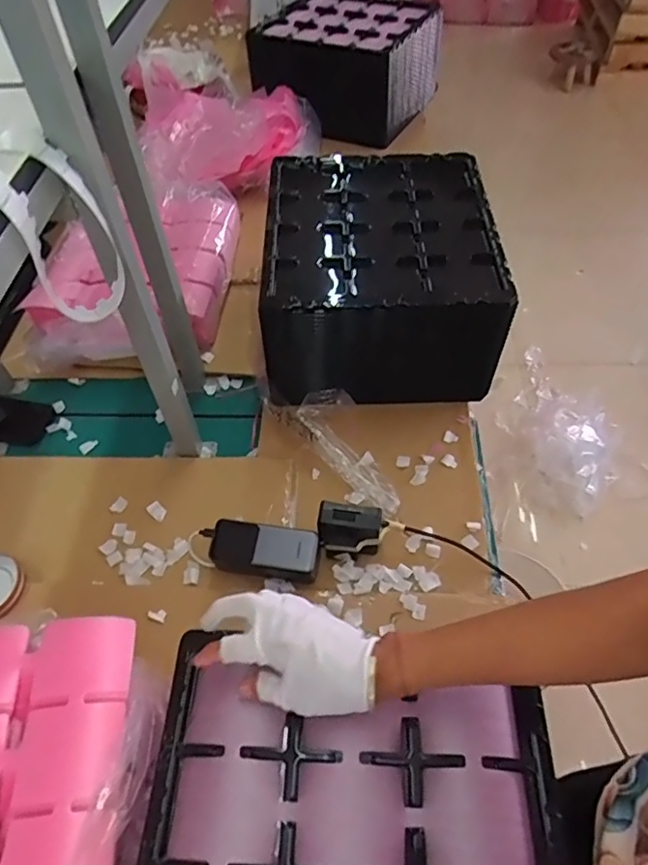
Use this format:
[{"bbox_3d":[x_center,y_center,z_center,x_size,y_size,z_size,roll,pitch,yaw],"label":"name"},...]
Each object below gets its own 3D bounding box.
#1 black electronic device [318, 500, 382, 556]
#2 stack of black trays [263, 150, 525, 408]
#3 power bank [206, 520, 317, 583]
[{"bbox_3d":[0.033,0.124,0.721,0.078,0.066,0.042,2,50,7],"label":"black electronic device"},{"bbox_3d":[0.083,-0.239,0.898,0.328,0.198,0.388,-2,52,1],"label":"stack of black trays"},{"bbox_3d":[-0.075,0.149,0.712,0.139,0.052,0.053,6,51,10],"label":"power bank"}]

